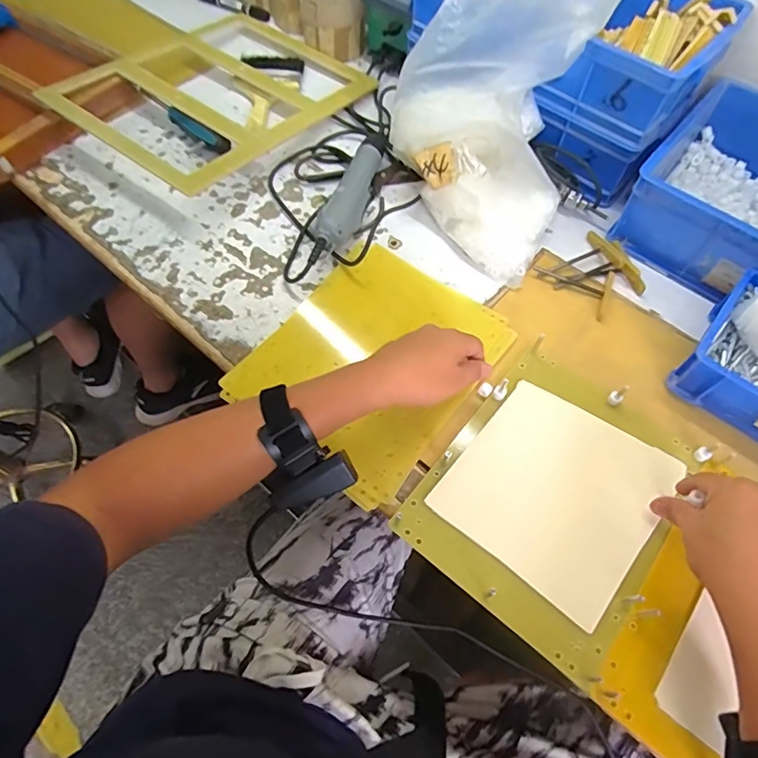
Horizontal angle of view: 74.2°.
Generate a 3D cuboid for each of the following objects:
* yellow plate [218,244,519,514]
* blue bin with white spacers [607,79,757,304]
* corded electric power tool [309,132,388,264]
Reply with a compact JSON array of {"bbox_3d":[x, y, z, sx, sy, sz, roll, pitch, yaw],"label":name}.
[{"bbox_3d":[-0.005,-0.023,0.513,0.200,0.015,0.247,34,66,16],"label":"yellow plate"},{"bbox_3d":[0.413,-0.224,0.590,0.176,0.091,0.255,35,66,16],"label":"blue bin with white spacers"},{"bbox_3d":[-0.033,-0.214,0.599,0.040,0.044,0.216,17,62,8],"label":"corded electric power tool"}]

